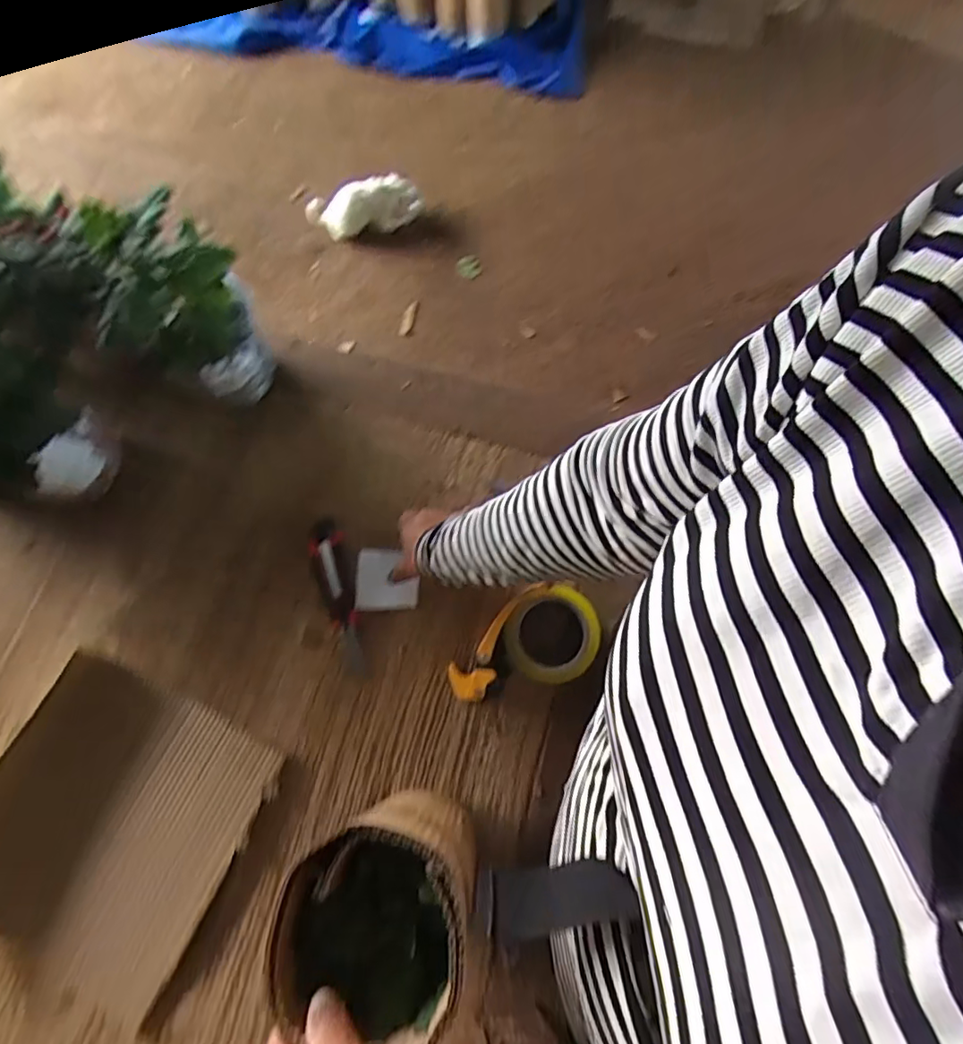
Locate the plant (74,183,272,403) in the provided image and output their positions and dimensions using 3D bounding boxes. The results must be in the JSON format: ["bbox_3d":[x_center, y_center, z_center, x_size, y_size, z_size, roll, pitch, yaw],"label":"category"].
[{"bbox_3d":[-0.345,-0.234,0.621,0.158,0.270,0.120,-41,78,-14],"label":"plant"}]

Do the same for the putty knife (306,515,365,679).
[{"bbox_3d":[-0.173,0.090,0.668,0.048,0.024,0.190,-18,73,-7],"label":"putty knife"}]

